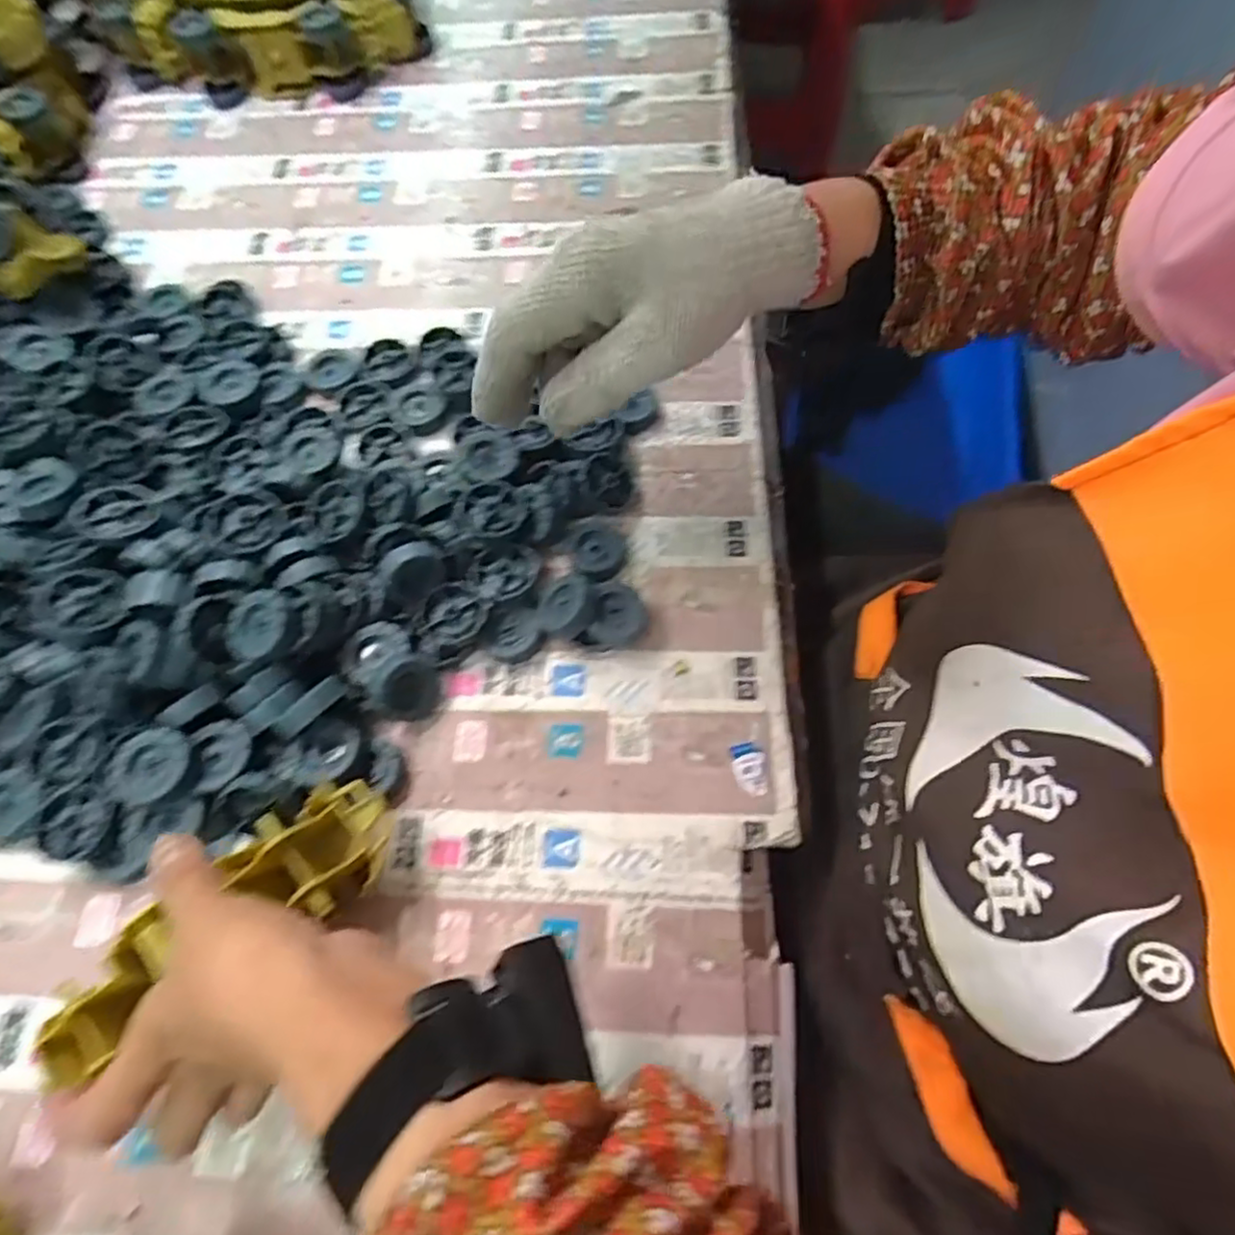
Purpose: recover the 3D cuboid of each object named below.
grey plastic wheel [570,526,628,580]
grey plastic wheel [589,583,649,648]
[{"bbox_3d":[-0.012,-0.040,0.433,0.032,0.012,0.039,2,69,4],"label":"grey plastic wheel"},{"bbox_3d":[0.002,0.002,0.408,0.031,0.024,0.033,-1,69,2],"label":"grey plastic wheel"}]

